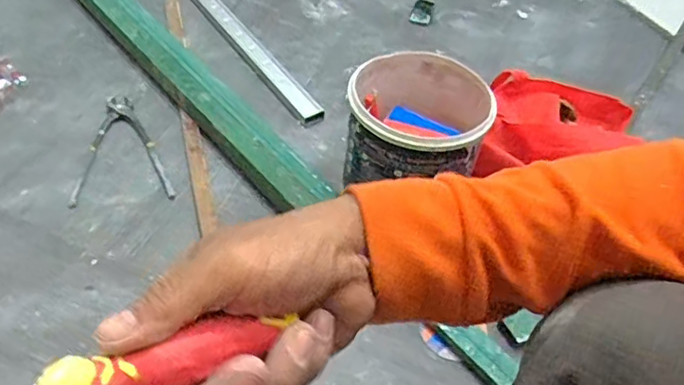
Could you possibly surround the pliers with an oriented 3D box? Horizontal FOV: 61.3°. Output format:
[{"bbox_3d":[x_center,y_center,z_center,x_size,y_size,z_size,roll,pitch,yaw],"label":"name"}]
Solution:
[{"bbox_3d":[-0.328,-0.074,0.874,0.139,0.013,0.226,-7,49,-9],"label":"pliers"}]

